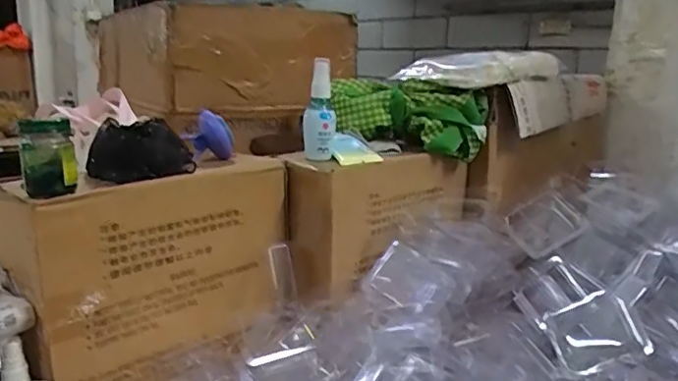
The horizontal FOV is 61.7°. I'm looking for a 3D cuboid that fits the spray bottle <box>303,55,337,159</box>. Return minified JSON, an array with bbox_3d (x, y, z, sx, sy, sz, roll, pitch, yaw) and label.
[{"bbox_3d":[-0.024,-0.097,0.696,0.039,0.116,0.041,2,13,1],"label":"spray bottle"}]

